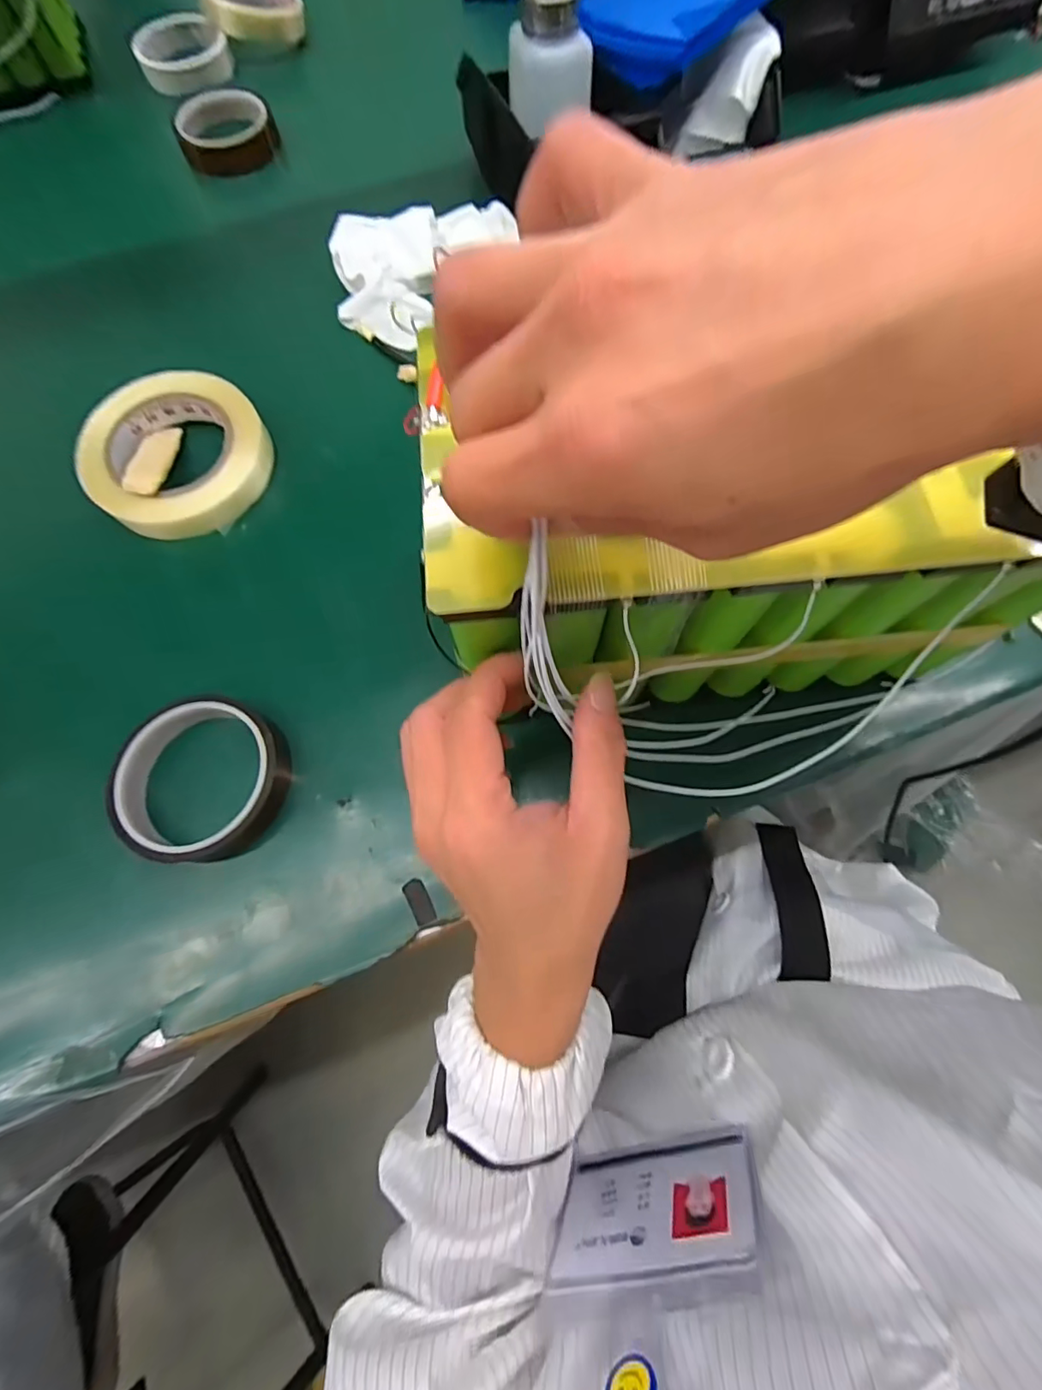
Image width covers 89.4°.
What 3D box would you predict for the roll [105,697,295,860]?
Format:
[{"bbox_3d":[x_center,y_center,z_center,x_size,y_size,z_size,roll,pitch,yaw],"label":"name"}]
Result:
[{"bbox_3d":[-0.182,0.047,0.301,0.090,0.035,0.088,0,72,1],"label":"roll"}]

